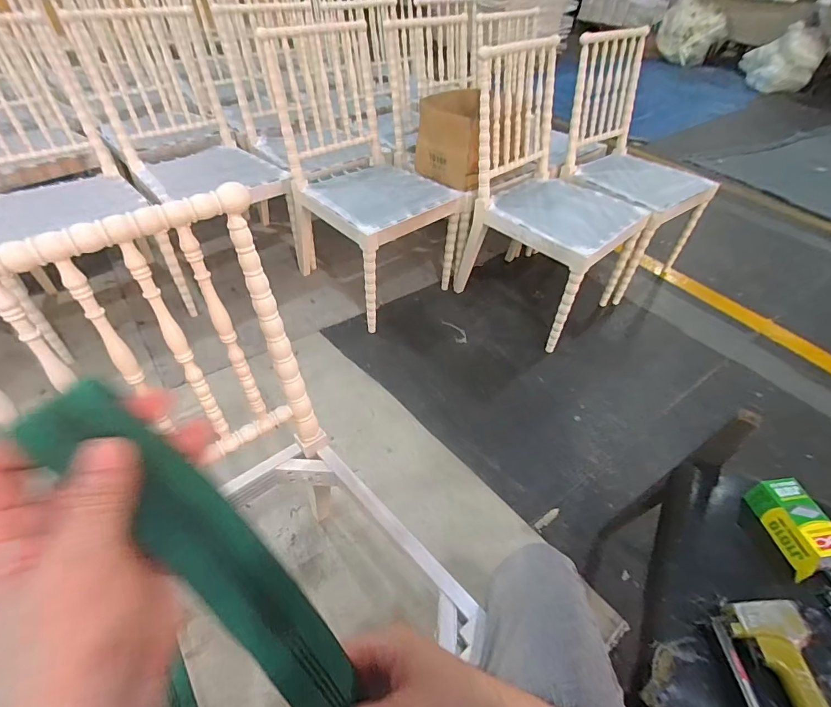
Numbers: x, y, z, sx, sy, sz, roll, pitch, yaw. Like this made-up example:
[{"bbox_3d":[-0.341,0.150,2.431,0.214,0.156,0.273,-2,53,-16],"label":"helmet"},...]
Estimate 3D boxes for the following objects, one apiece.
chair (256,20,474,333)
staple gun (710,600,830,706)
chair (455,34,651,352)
[{"bbox_3d":[-0.143,-0.630,1.559,0.479,0.815,0.529,-29,54,-29],"label":"chair"},{"bbox_3d":[0.446,0.405,0.506,0.109,0.044,0.196,3,45,-1],"label":"staple gun"},{"bbox_3d":[0.523,-0.547,1.548,0.480,0.830,0.534,-30,54,-29],"label":"chair"}]

